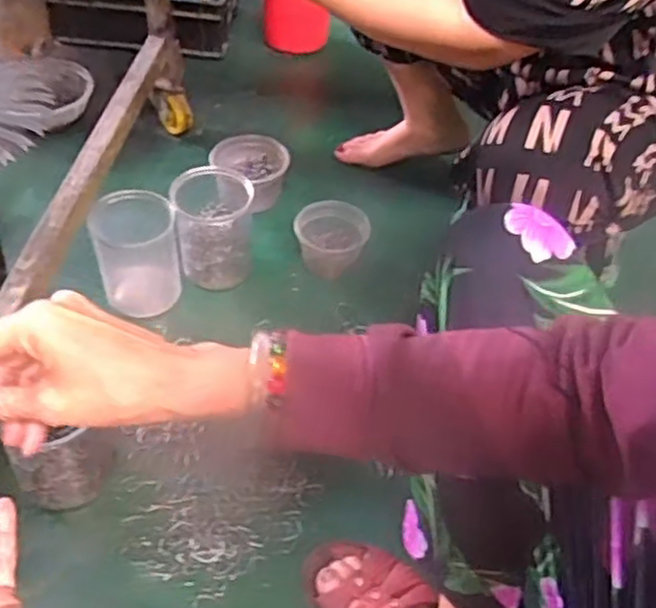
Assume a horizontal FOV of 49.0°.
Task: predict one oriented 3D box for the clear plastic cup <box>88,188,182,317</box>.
[{"bbox_3d":[-0.249,-0.068,0.944,0.098,0.144,0.094,3,47,-3],"label":"clear plastic cup"}]

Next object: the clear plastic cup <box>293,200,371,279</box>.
[{"bbox_3d":[0.004,-0.085,1.036,0.105,0.075,0.105,0,47,-6],"label":"clear plastic cup"}]

